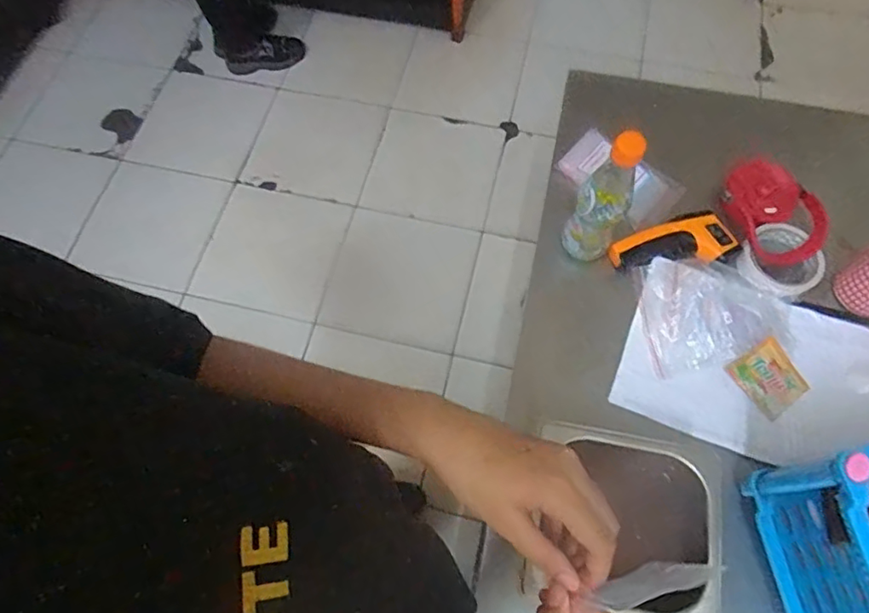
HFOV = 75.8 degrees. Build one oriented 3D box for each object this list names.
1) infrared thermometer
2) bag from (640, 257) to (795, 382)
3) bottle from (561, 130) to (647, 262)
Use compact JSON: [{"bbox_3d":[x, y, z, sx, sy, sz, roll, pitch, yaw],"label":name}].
[{"bbox_3d":[0.304,-0.078,0.718,0.153,0.034,0.066,-11,67,-3],"label":"infrared thermometer"},{"bbox_3d":[0.335,0.000,0.692,0.155,0.039,0.146,-12,67,-3],"label":"bag"},{"bbox_3d":[0.192,-0.119,0.646,0.061,0.216,0.052,23,69,11],"label":"bottle"}]

